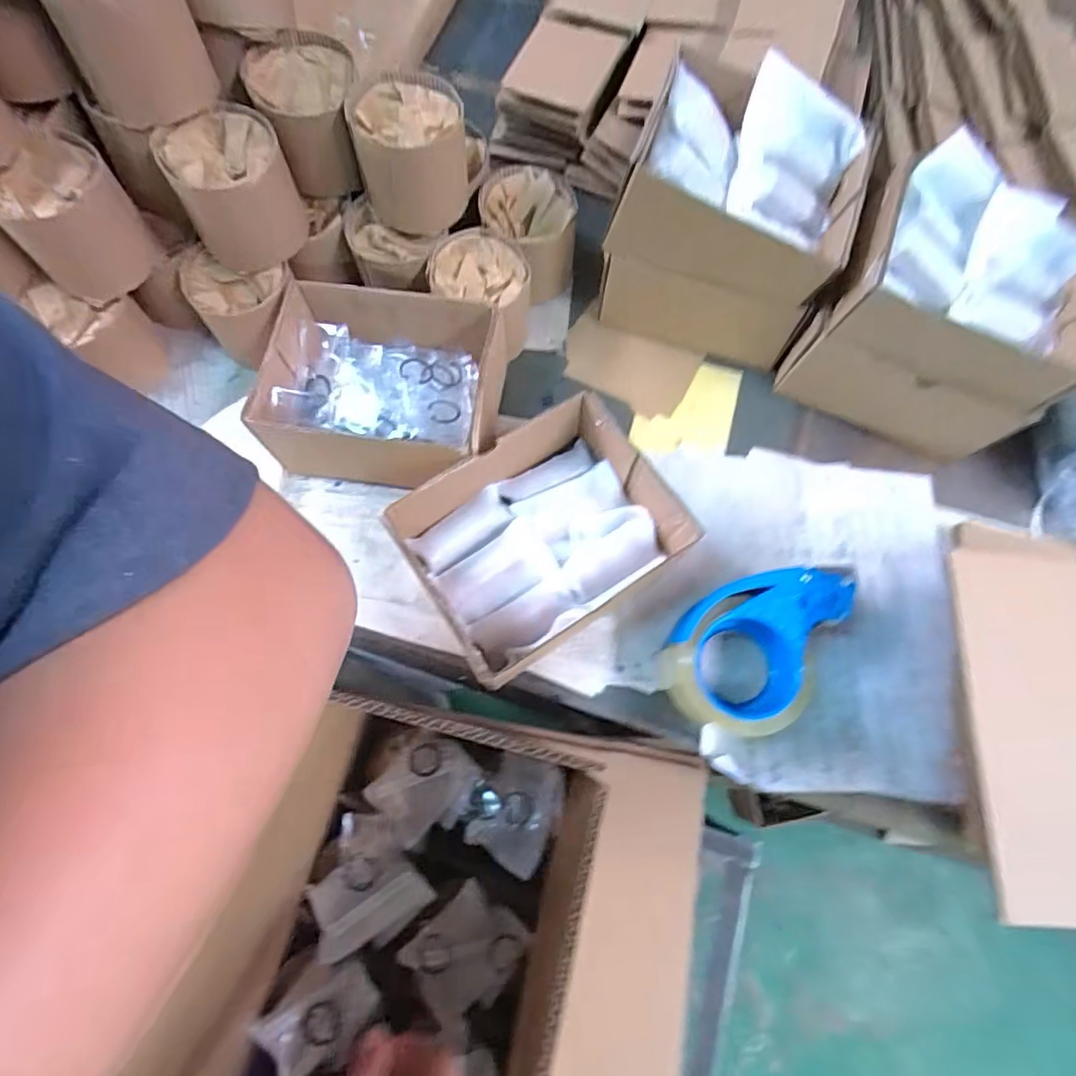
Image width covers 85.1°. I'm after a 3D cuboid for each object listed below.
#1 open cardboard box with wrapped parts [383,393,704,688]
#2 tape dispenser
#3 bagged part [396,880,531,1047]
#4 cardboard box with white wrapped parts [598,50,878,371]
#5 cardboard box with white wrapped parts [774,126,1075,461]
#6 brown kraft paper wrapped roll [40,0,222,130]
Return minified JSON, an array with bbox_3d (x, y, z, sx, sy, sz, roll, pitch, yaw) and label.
[{"bbox_3d":[0.004,0.004,0.486,0.206,0.085,0.156,-33,77,-11],"label":"open cardboard box with wrapped parts"},{"bbox_3d":[0.170,0.079,0.477,0.105,0.061,0.155,31,75,8],"label":"tape dispenser"},{"bbox_3d":[-0.064,0.369,0.521,0.084,0.025,0.093,43,76,11],"label":"bagged part"},{"bbox_3d":[0.170,-0.284,0.531,0.189,0.150,0.157,19,73,4],"label":"cardboard box with white wrapped parts"},{"bbox_3d":[0.354,-0.190,0.525,0.205,0.156,0.172,24,74,6],"label":"cardboard box with white wrapped parts"},{"bbox_3d":[-0.310,-0.385,0.447,0.096,0.077,0.090,1,72,-2],"label":"brown kraft paper wrapped roll"}]

